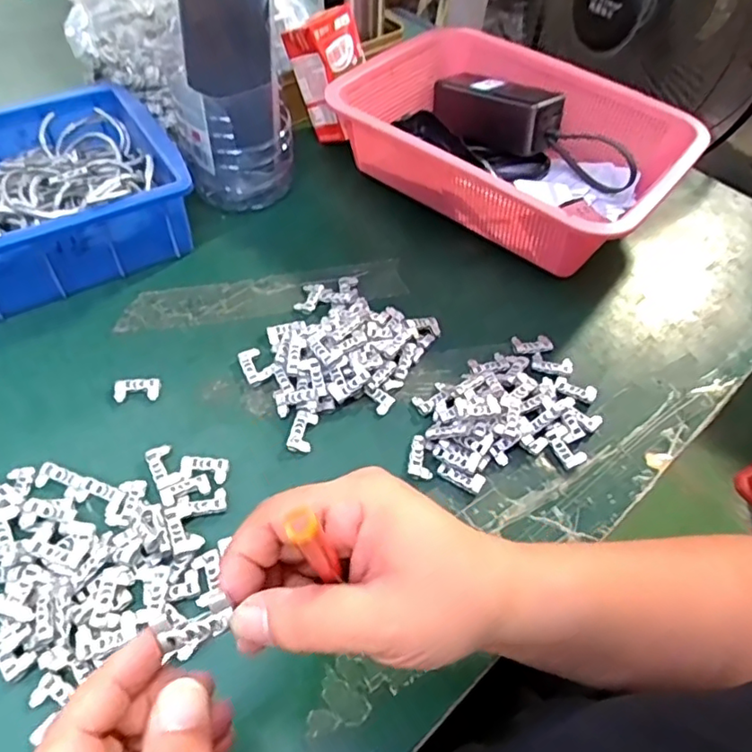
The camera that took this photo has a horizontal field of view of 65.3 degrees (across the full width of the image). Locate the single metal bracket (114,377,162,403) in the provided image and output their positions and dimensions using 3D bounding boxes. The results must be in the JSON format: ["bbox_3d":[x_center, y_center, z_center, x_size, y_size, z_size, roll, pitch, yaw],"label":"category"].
[{"bbox_3d":[-0.170,0.009,0.418,0.031,0.005,0.019,-2,54,-7],"label":"single metal bracket"}]

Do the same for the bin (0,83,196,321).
[{"bbox_3d":[-0.290,-0.142,0.479,0.236,0.072,0.170,-25,60,-23],"label":"bin"}]

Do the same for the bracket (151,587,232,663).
[{"bbox_3d":[-0.065,0.088,0.210,0.028,0.009,0.015,-34,60,1],"label":"bracket"}]

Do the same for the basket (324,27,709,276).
[{"bbox_3d":[0.128,-0.216,0.563,0.301,0.088,0.220,38,58,21],"label":"basket"}]

